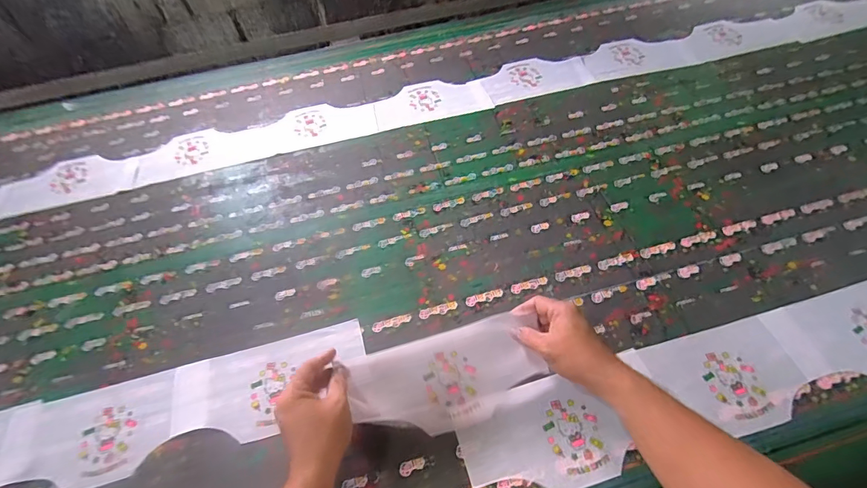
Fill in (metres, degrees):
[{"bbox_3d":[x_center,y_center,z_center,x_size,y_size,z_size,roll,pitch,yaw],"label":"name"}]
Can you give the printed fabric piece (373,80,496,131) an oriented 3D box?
[{"bbox_3d":[-0.008,-0.331,0.940,0.253,0.005,0.132,-13,56,-4],"label":"printed fabric piece"}]

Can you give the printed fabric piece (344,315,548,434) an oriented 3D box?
[{"bbox_3d":[0.017,0.185,0.565,0.264,0.055,0.119,-16,55,4],"label":"printed fabric piece"}]

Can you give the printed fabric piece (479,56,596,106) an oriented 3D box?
[{"bbox_3d":[0.239,-0.398,0.964,0.253,0.008,0.137,-16,56,-6],"label":"printed fabric piece"}]

